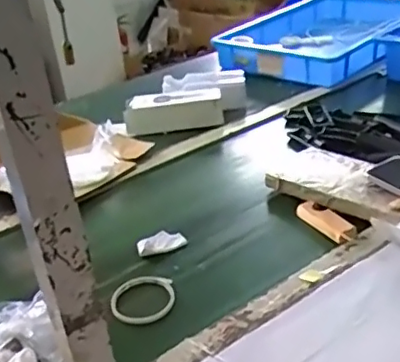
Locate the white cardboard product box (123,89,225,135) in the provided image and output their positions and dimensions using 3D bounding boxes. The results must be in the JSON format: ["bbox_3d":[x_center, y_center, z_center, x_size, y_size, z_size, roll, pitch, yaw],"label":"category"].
[{"bbox_3d":[-0.056,-0.145,1.229,0.201,0.055,0.082,-11,31,-6],"label":"white cardboard product box"}]

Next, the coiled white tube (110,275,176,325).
[{"bbox_3d":[-0.076,0.157,0.780,0.084,0.016,0.082,-4,31,2],"label":"coiled white tube"}]

